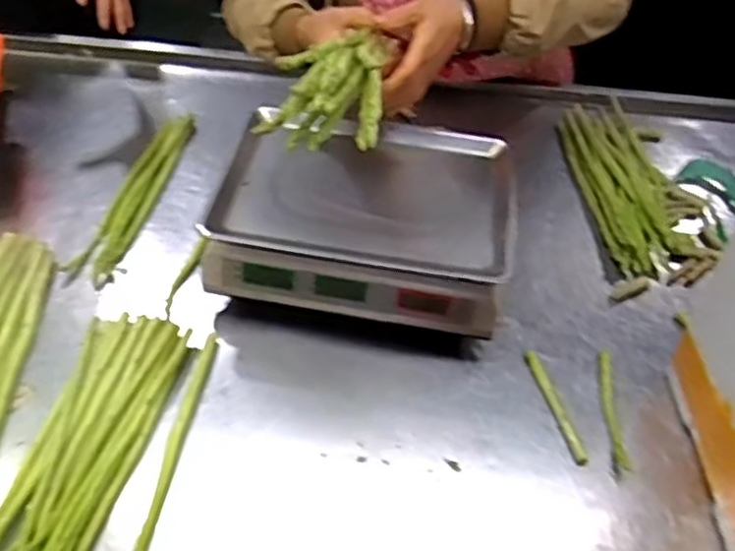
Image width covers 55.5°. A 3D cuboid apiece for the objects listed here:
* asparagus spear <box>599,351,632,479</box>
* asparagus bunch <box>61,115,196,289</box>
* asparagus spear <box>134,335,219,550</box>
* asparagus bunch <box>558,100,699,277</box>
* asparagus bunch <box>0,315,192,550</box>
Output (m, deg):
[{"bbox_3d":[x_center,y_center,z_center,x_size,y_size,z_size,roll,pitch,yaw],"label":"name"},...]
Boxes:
[{"bbox_3d":[0.268,0.147,0.760,0.016,0.016,0.144,6,48,-1],"label":"asparagus spear"},{"bbox_3d":[-0.313,-0.118,0.953,0.058,0.020,0.325,10,48,3],"label":"asparagus bunch"},{"bbox_3d":[-0.194,0.181,0.695,0.020,0.009,0.308,8,48,1],"label":"asparagus spear"},{"bbox_3d":[0.385,-0.147,1.041,0.131,0.033,0.353,0,48,-6],"label":"asparagus bunch"},{"bbox_3d":[-0.281,0.162,0.692,0.108,0.028,0.313,11,48,4],"label":"asparagus bunch"}]

